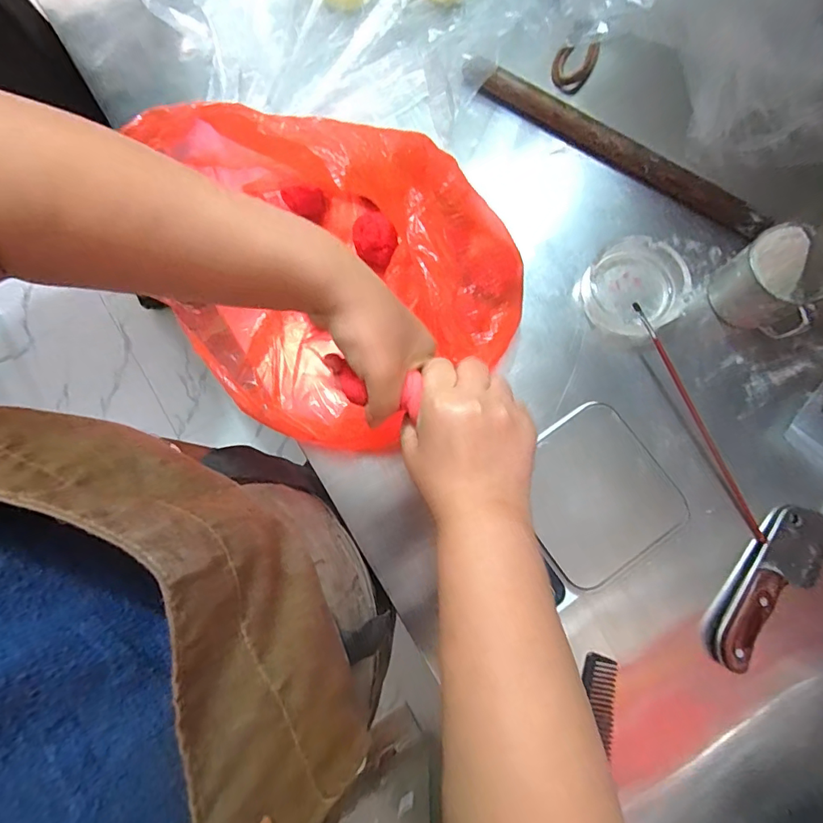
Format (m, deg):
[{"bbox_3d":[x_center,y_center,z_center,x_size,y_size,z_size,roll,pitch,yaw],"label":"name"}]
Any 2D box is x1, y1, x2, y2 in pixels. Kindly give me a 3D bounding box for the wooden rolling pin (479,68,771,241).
[{"bbox_3d":[0.244,-0.302,0.534,0.354,0.032,0.027,32,81,7],"label":"wooden rolling pin"}]

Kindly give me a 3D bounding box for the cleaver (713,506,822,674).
[{"bbox_3d":[0.353,0.172,0.436,0.055,0.012,0.174,37,82,8],"label":"cleaver"}]

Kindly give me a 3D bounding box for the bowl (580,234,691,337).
[{"bbox_3d":[0.243,-0.137,0.500,0.097,0.036,0.103,0,79,1],"label":"bowl"}]

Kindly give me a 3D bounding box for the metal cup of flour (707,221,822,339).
[{"bbox_3d":[0.373,-0.134,0.474,0.085,0.076,0.088,0,79,1],"label":"metal cup of flour"}]

